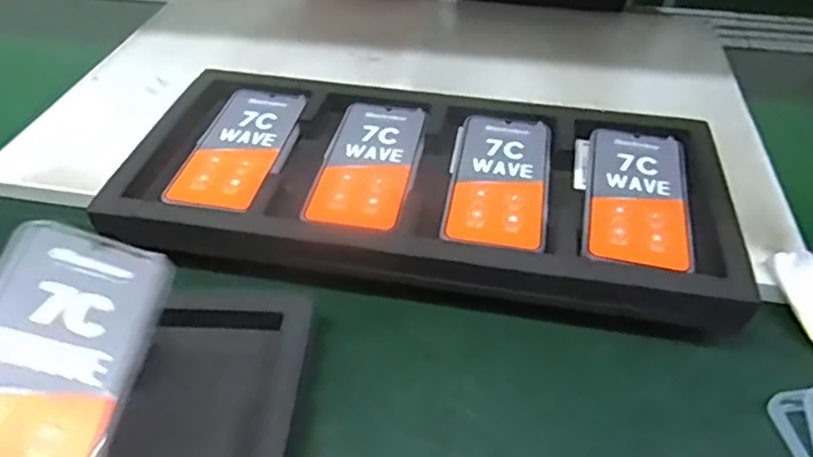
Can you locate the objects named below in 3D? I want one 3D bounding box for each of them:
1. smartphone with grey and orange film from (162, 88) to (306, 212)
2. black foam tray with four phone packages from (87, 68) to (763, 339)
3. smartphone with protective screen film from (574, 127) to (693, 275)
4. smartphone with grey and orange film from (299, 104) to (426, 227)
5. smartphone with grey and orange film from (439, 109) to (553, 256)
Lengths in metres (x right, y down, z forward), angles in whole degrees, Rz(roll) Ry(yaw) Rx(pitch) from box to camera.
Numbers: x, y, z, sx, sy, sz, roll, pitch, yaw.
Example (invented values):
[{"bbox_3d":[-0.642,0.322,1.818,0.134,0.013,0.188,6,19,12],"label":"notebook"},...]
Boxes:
[{"bbox_3d":[-0.143,-0.073,0.542,0.080,0.008,0.172,9,43,8],"label":"smartphone with grey and orange film"},{"bbox_3d":[0.015,-0.032,0.530,0.485,0.055,0.238,7,43,6],"label":"black foam tray with four phone packages"},{"bbox_3d":[0.180,-0.030,0.501,0.083,0.008,0.161,10,44,9],"label":"smartphone with protective screen film"},{"bbox_3d":[-0.032,-0.058,0.530,0.077,0.007,0.162,7,43,6],"label":"smartphone with grey and orange film"},{"bbox_3d":[0.076,-0.044,0.517,0.079,0.007,0.165,9,43,8],"label":"smartphone with grey and orange film"}]

